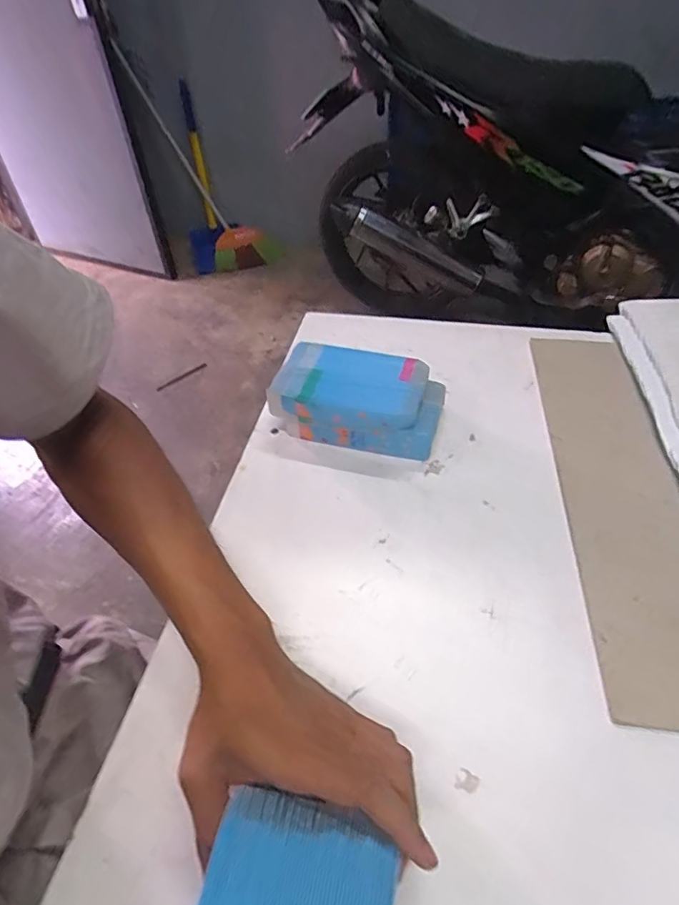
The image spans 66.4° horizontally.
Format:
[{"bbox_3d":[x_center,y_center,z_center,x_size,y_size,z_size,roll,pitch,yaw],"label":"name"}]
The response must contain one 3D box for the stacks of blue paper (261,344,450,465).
[{"bbox_3d":[0.019,-0.053,0.542,0.166,0.066,0.090,12,47,13],"label":"stacks of blue paper"}]

